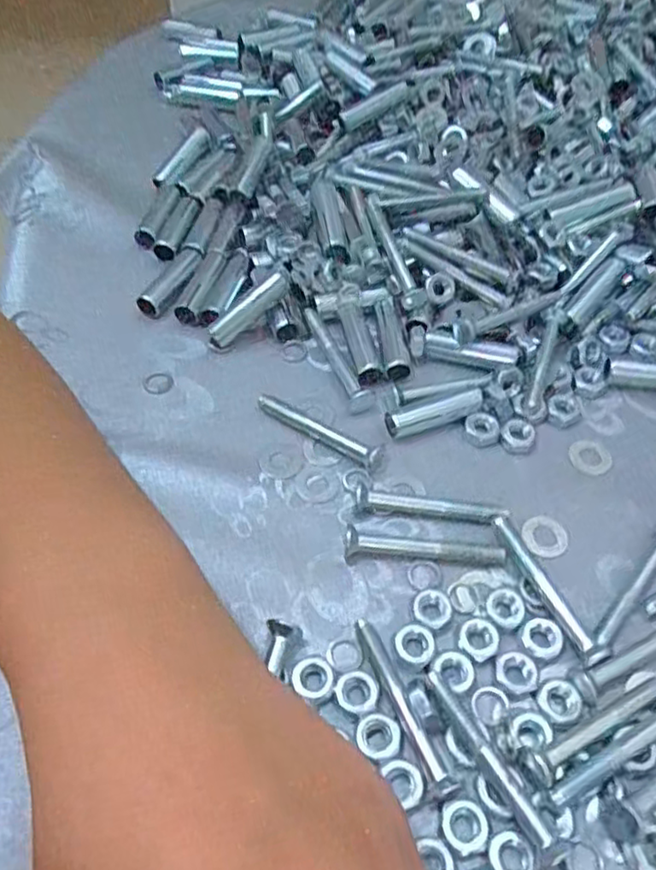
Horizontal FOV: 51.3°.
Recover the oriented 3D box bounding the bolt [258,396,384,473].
[{"bbox_3d":[-0.004,-0.003,0.264,0.056,0.007,0.008,31,58,20],"label":"bolt"}]

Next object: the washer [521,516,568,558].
[{"bbox_3d":[0.078,0.036,0.243,0.016,0.004,0.017,1,52,-1],"label":"washer"}]

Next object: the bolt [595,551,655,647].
[{"bbox_3d":[0.104,0.050,0.229,0.006,0.008,0.057,35,59,22],"label":"bolt"}]

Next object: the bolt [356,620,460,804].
[{"bbox_3d":[0.021,0.078,0.201,0.008,0.006,0.055,-19,55,-16],"label":"bolt"}]

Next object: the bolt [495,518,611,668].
[{"bbox_3d":[0.073,0.051,0.226,0.010,0.009,0.054,-17,55,-15],"label":"bolt"}]

